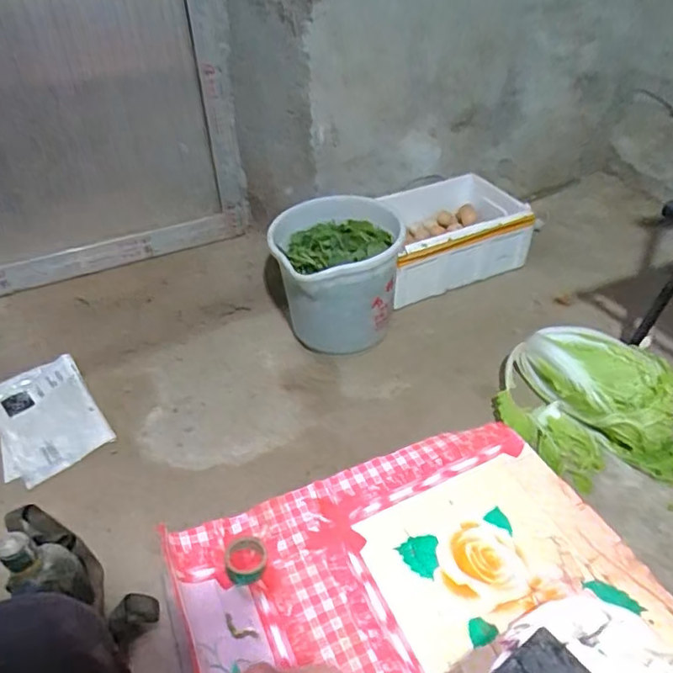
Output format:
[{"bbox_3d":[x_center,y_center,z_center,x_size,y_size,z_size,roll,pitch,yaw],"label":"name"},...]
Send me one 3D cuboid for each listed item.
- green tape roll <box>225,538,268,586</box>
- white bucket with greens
[{"bbox_3d":[-0.080,0.199,0.507,0.038,0.011,0.041,-2,40,2],"label":"green tape roll"},{"bbox_3d":[0.005,-0.112,1.162,0.237,0.248,0.226,-2,40,2],"label":"white bucket with greens"}]

